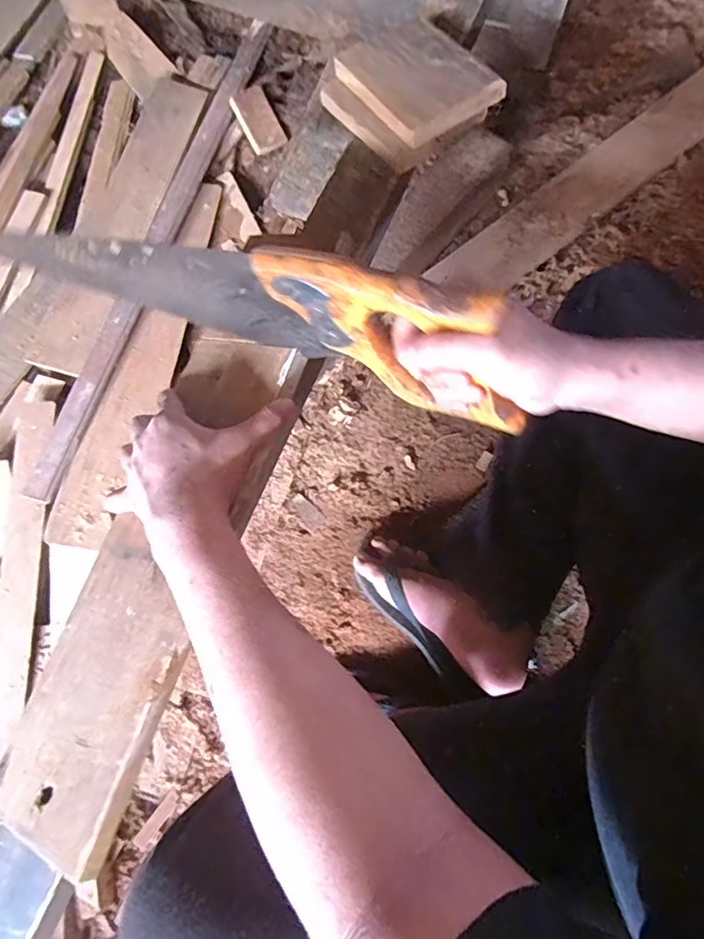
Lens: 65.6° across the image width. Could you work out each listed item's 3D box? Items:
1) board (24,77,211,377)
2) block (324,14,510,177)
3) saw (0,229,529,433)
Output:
[{"bbox_3d":[-0.369,-0.405,0.869,0.109,0.033,0.547,16,74,6],"label":"board"},{"bbox_3d":[0.059,-0.375,0.541,0.127,0.033,0.138,-39,76,-10],"label":"block"},{"bbox_3d":[-0.121,-0.139,0.447,0.515,0.125,0.029,19,77,25],"label":"saw"}]

